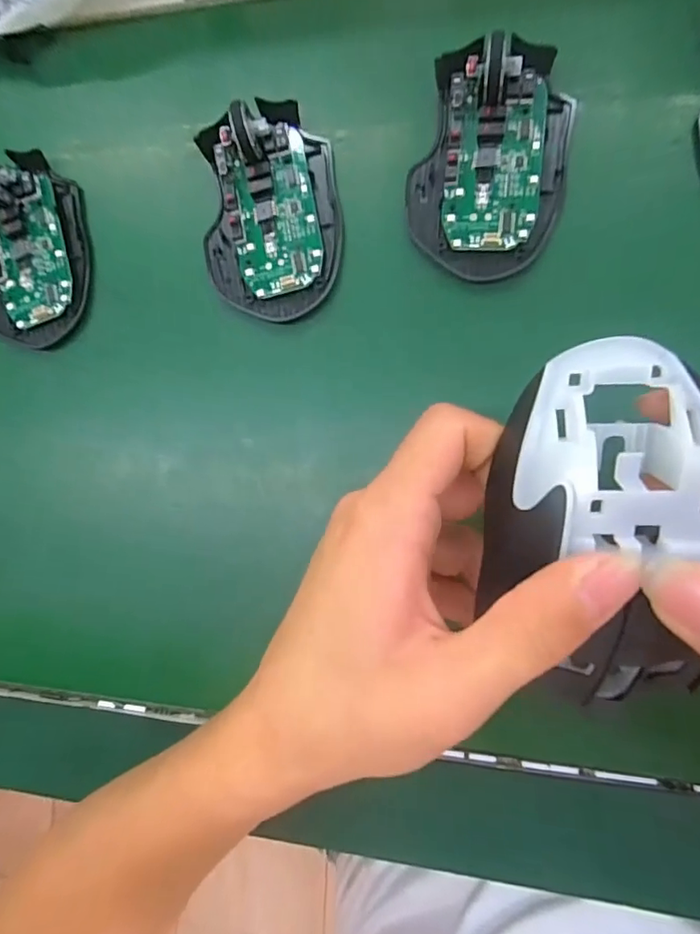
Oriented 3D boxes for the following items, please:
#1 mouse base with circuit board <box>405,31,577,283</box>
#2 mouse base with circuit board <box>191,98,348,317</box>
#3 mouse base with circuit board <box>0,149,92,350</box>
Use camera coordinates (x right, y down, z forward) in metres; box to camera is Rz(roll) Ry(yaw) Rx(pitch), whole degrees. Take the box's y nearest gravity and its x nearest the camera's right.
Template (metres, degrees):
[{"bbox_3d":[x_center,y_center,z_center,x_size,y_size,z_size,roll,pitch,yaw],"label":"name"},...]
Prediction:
[{"bbox_3d":[0.068,-0.150,0.251,0.076,0.029,0.115,8,87,9],"label":"mouse base with circuit board"},{"bbox_3d":[-0.042,-0.135,0.268,0.073,0.033,0.111,0,86,9],"label":"mouse base with circuit board"},{"bbox_3d":[-0.188,-0.126,0.295,0.069,0.026,0.111,-7,85,8],"label":"mouse base with circuit board"}]

